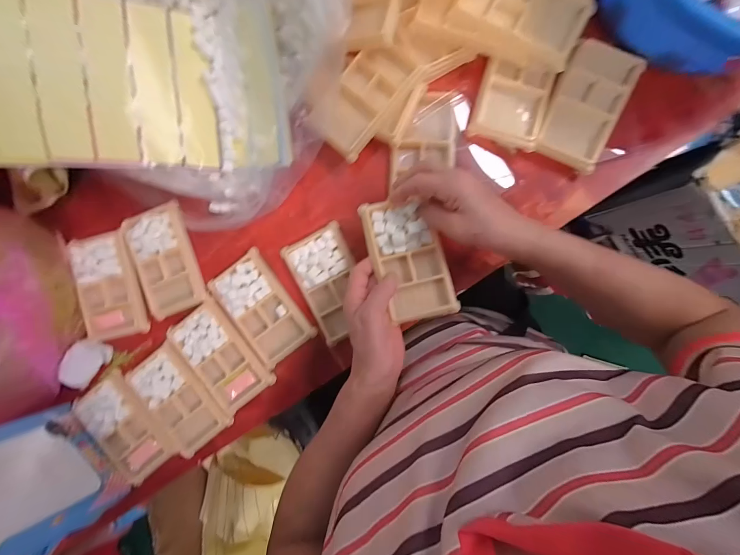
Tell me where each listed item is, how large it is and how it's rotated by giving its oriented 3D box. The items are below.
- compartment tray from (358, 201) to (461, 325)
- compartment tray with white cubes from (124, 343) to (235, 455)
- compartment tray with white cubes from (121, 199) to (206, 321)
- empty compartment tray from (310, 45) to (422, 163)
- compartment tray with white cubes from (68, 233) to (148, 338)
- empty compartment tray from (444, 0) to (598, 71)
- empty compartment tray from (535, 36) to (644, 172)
[{"bbox_3d":[0.043,-0.020,0.348,0.076,0.018,0.136,-17,90,4],"label":"compartment tray"},{"bbox_3d":[-0.253,0.160,0.417,0.083,0.015,0.135,-39,88,4],"label":"compartment tray with white cubes"},{"bbox_3d":[-0.269,-0.022,0.413,0.081,0.011,0.138,-20,90,4],"label":"compartment tray with white cubes"},{"bbox_3d":[-0.005,-0.213,0.377,0.071,0.020,0.135,39,93,2],"label":"empty compartment tray"},{"bbox_3d":[-0.349,0.011,0.422,0.083,0.019,0.138,-10,90,4],"label":"compartment tray with white cubes"},{"bbox_3d":[0.164,-0.288,0.351,0.139,0.026,0.083,22,92,3],"label":"empty compartment tray"},{"bbox_3d":[0.249,-0.198,0.369,0.079,0.019,0.135,25,93,3],"label":"empty compartment tray"}]

